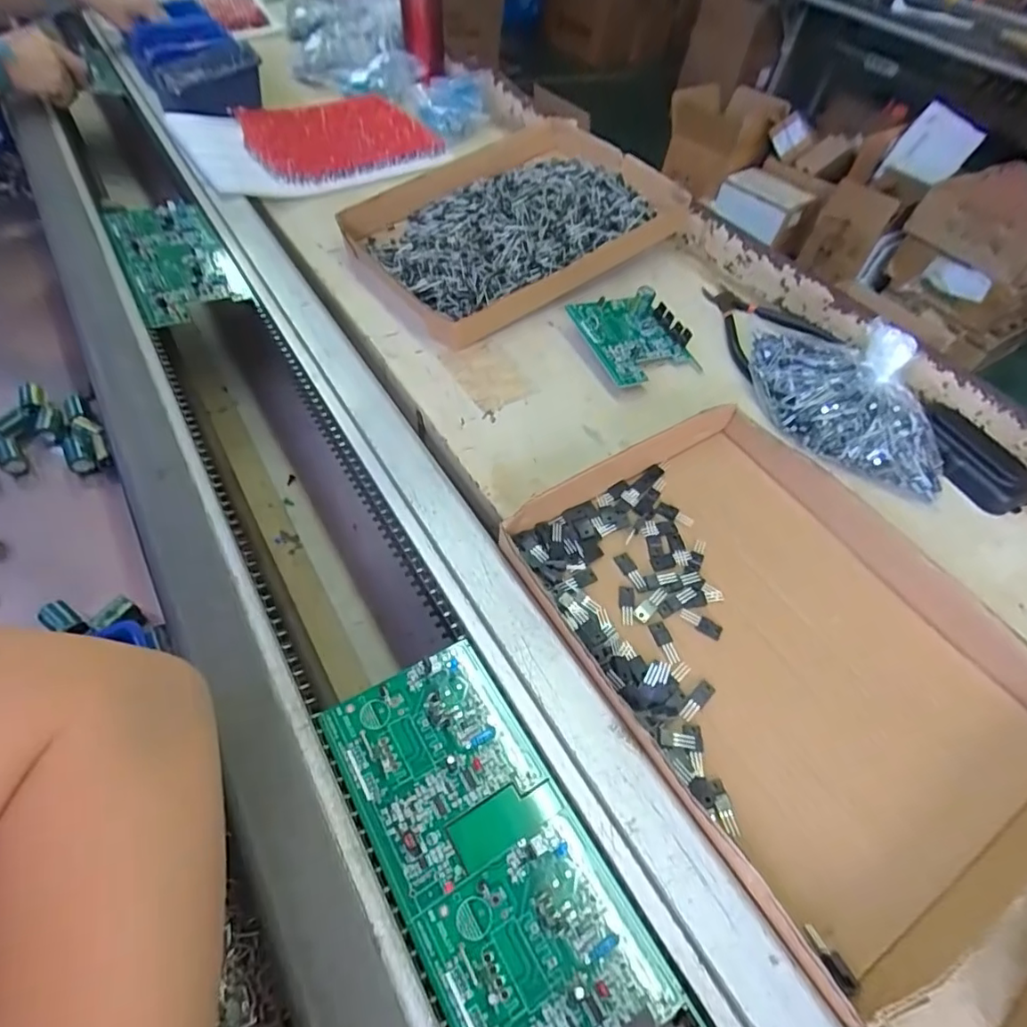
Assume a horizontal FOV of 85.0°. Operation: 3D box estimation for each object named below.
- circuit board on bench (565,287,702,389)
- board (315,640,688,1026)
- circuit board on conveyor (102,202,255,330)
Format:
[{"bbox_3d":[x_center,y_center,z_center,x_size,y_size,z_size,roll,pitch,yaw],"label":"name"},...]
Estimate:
[{"bbox_3d":[0.113,-0.168,0.528,0.095,0.034,0.107,-18,56,-20],"label":"circuit board on bench"},{"bbox_3d":[-0.013,0.171,0.280,0.094,0.007,0.210,-25,58,-23],"label":"board"},{"bbox_3d":[-0.348,-0.263,0.579,0.097,0.019,0.232,-24,58,-22],"label":"circuit board on conveyor"}]

